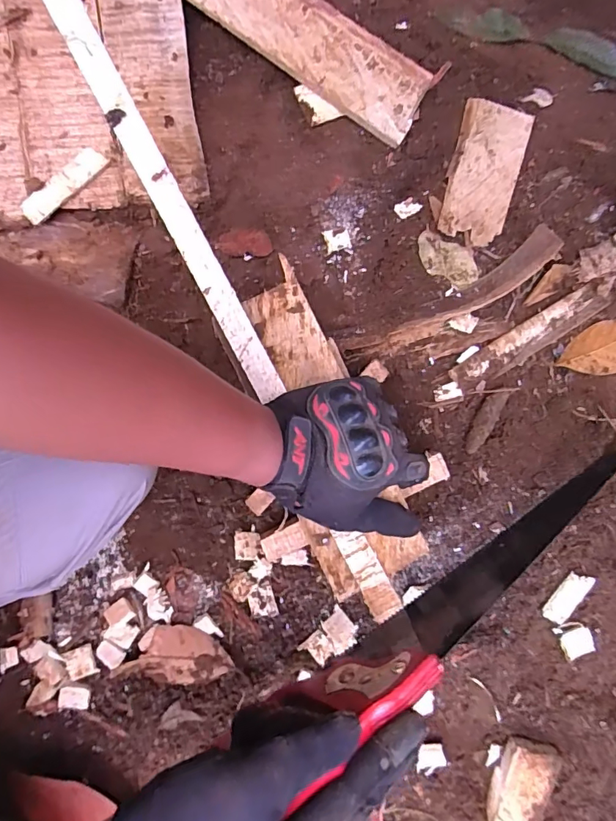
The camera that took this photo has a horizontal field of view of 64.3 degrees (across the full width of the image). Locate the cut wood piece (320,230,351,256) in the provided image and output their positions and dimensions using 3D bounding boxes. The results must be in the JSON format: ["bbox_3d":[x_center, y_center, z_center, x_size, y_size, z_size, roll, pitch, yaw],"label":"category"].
[{"bbox_3d":[0.031,-0.181,0.524,0.028,0.006,0.025,-12,76,-2],"label":"cut wood piece"}]

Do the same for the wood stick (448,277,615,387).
[{"bbox_3d":[0.248,-0.084,0.527,0.213,0.011,0.034,-31,77,-6],"label":"wood stick"}]

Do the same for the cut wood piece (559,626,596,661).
[{"bbox_3d":[0.272,0.234,0.493,0.034,0.006,0.025,-18,76,-3],"label":"cut wood piece"}]

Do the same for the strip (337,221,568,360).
[{"bbox_3d":[0.155,-0.112,0.514,0.253,0.032,0.039,-33,77,-7],"label":"strip"}]

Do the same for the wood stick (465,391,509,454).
[{"bbox_3d":[0.180,0.011,0.500,0.018,0.017,0.068,28,78,8],"label":"wood stick"}]

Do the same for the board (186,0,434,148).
[{"bbox_3d":[-0.001,-0.398,0.524,0.274,0.017,0.082,30,96,-6],"label":"board"}]

